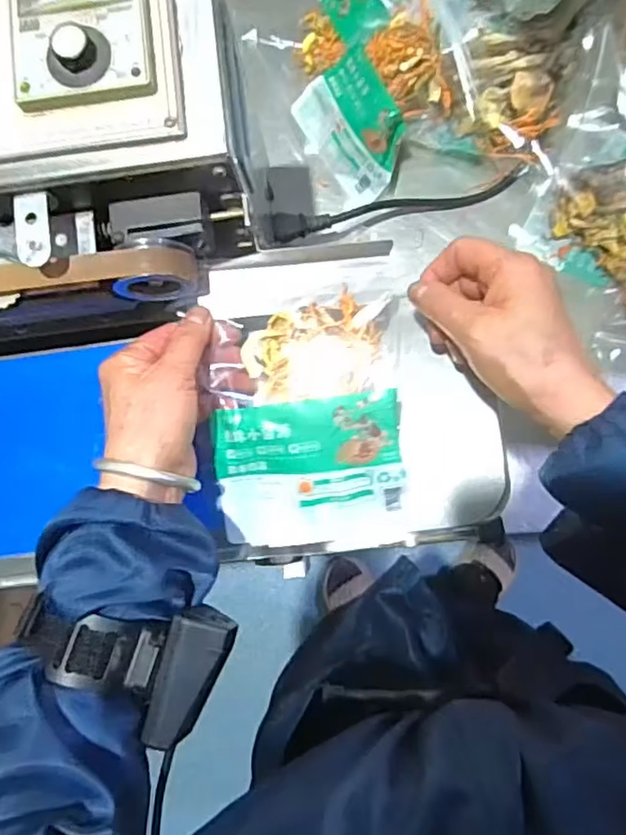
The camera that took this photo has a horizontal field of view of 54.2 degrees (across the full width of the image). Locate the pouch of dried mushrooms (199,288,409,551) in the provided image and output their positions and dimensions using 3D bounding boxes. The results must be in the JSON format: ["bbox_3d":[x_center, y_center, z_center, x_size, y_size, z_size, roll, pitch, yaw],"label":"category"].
[{"bbox_3d":[-0.003,0.005,0.382,0.117,0.031,0.149,-4,85,4],"label":"pouch of dried mushrooms"}]

